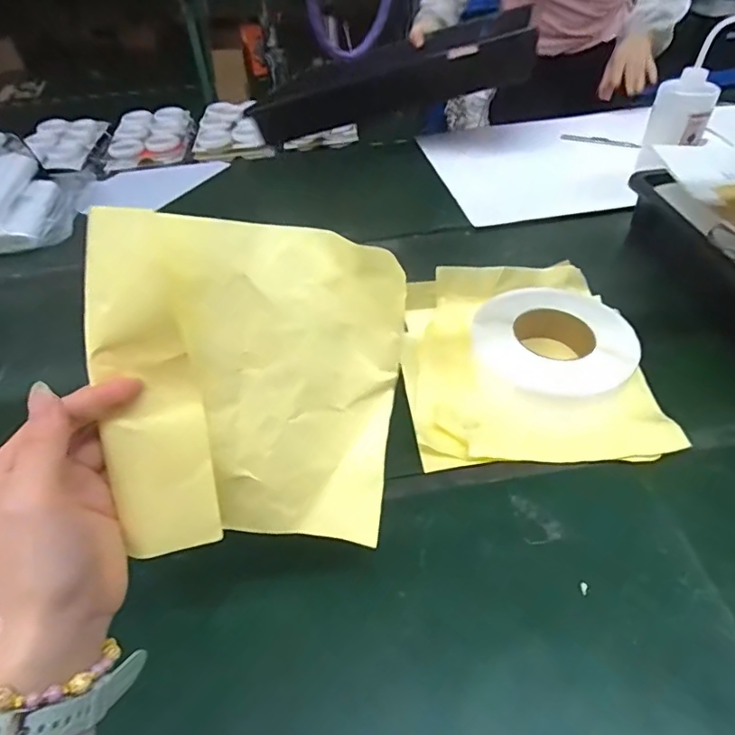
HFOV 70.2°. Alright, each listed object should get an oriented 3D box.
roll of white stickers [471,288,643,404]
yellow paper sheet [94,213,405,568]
[{"bbox_3d":[0.191,-0.024,0.541,0.154,0.041,0.139,-10,42,-5],"label":"roll of white stickers"},{"bbox_3d":[-0.057,0.021,0.284,0.160,0.186,0.024,-1,20,-23],"label":"yellow paper sheet"}]

